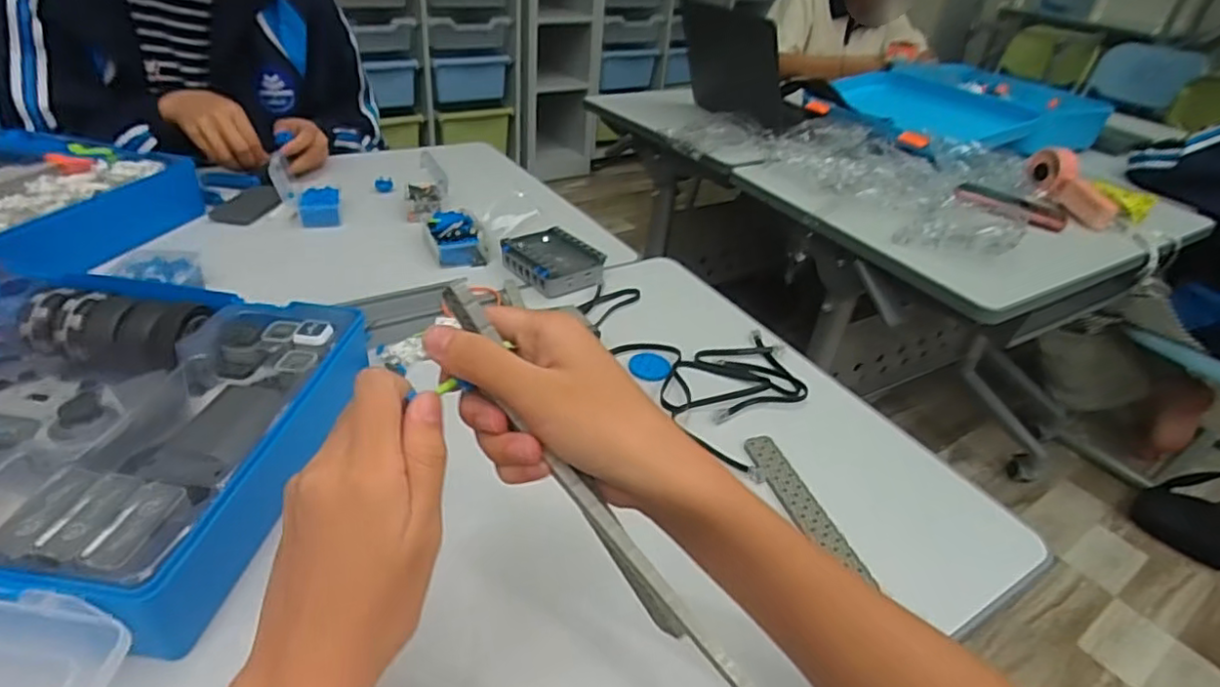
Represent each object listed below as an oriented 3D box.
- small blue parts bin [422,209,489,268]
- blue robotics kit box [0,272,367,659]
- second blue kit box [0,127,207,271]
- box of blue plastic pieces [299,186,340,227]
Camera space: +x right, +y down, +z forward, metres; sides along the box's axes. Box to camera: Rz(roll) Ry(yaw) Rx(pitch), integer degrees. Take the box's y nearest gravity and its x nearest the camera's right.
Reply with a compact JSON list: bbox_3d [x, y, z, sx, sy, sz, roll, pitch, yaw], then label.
[{"bbox_3d":[-0.187,-0.127,0.753,0.063,0.034,0.098,-11,37,-22],"label":"small blue parts bin"},{"bbox_3d":[-0.386,0.053,0.426,0.351,0.080,0.269,7,34,3],"label":"blue robotics kit box"},{"bbox_3d":[-0.681,-0.154,0.676,0.355,0.058,0.263,11,35,9],"label":"second blue kit box"},{"bbox_3d":[-0.360,-0.170,0.790,0.044,0.032,0.049,-8,36,-18],"label":"box of blue plastic pieces"}]

